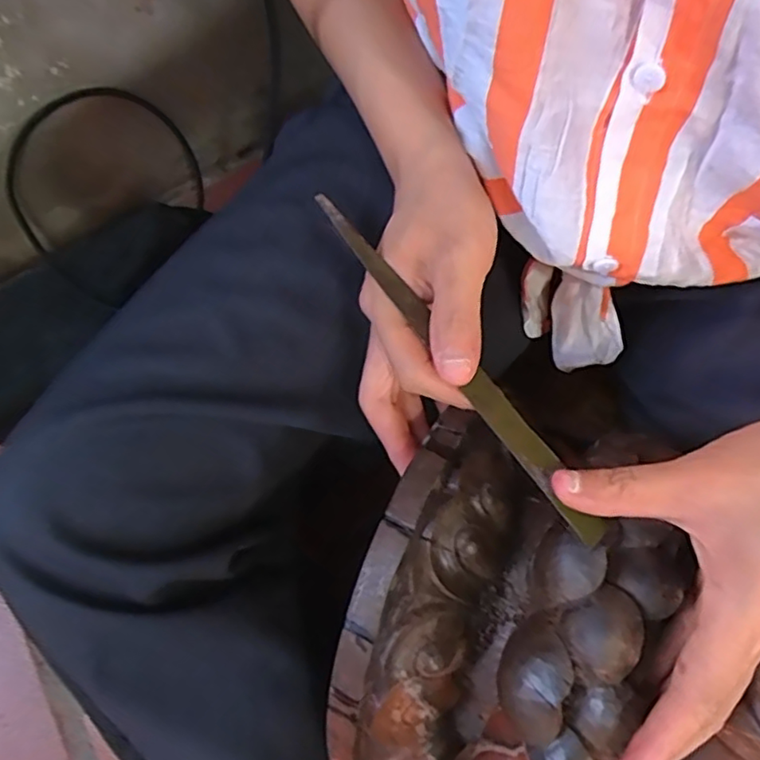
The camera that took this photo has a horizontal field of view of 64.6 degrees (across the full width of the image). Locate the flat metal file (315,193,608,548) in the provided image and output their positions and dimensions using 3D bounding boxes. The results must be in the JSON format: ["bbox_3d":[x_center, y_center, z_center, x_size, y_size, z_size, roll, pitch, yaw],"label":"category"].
[{"bbox_3d":[0.033,-0.009,0.261,0.015,0.006,0.187,-37,81,-10],"label":"flat metal file"}]

